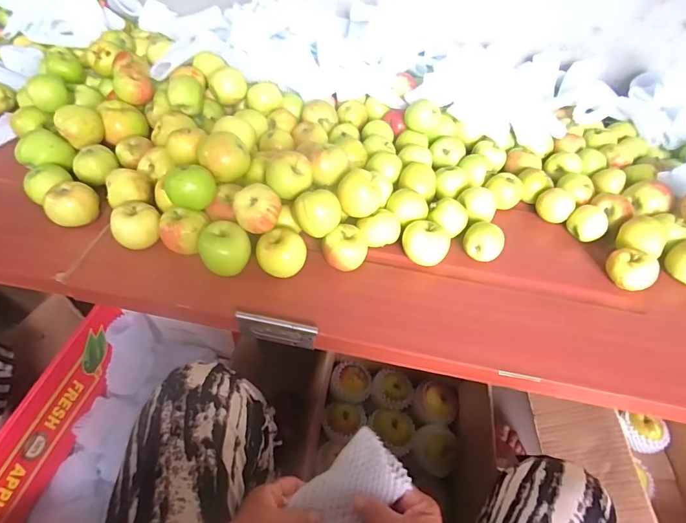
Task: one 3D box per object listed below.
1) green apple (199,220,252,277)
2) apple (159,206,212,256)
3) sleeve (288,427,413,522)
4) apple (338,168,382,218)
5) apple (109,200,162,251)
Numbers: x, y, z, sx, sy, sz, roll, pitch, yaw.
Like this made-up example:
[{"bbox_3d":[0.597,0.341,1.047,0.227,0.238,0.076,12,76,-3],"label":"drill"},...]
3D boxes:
[{"bbox_3d":[-0.155,-0.016,0.543,0.062,0.063,0.057,-8,51,-14],"label":"green apple"},{"bbox_3d":[-0.214,-0.039,0.557,0.059,0.052,0.047,6,49,-2],"label":"apple"},{"bbox_3d":[0.013,0.222,0.393,0.075,0.048,0.096,39,56,24],"label":"sleeve"},{"bbox_3d":[0.024,-0.092,0.579,0.060,0.057,0.049,6,49,-2],"label":"apple"},{"bbox_3d":[-0.281,-0.049,0.559,0.060,0.047,0.053,-22,55,-24],"label":"apple"}]

